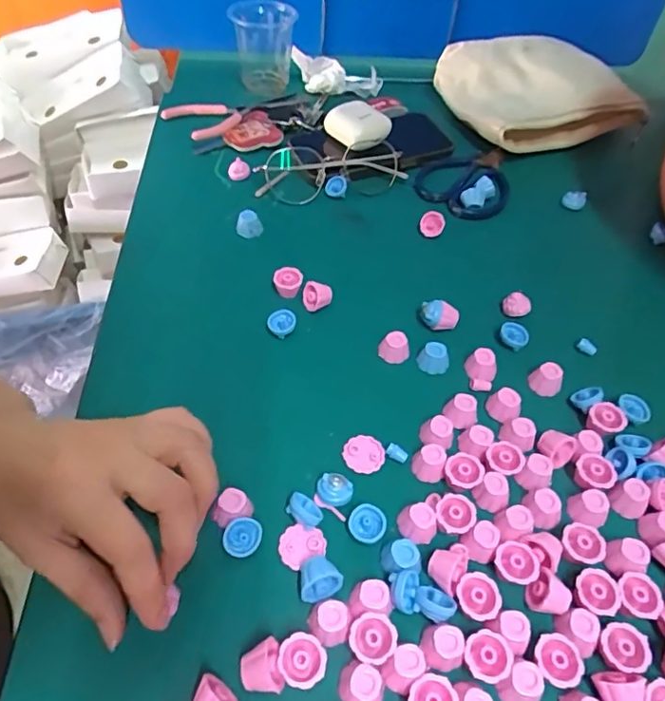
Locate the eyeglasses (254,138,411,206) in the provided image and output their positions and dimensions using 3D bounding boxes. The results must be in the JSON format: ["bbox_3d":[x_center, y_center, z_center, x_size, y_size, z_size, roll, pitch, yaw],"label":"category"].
[{"bbox_3d":[-0.001,-0.157,0.468,0.133,0.028,0.043,-6,51,-9],"label":"eyeglasses"}]

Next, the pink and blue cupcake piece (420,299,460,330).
[{"bbox_3d":[0.074,-0.024,0.368,0.026,0.020,0.016,9,51,3],"label":"pink and blue cupcake piece"}]

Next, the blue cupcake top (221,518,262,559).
[{"bbox_3d":[-0.045,0.094,0.270,0.020,0.004,0.018,-6,75,-16],"label":"blue cupcake top"}]

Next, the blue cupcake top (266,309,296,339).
[{"bbox_3d":[-0.034,-0.018,0.361,0.018,0.011,0.015,-14,53,-15],"label":"blue cupcake top"}]

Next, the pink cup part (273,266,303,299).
[{"bbox_3d":[-0.032,-0.048,0.383,0.020,0.020,0.017,3,51,-1],"label":"pink cup part"}]

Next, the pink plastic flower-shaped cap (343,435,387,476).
[{"bbox_3d":[0.018,0.059,0.307,0.022,0.004,0.023,2,51,-2],"label":"pink plastic flower-shaped cap"}]

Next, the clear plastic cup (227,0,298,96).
[{"bbox_3d":[-0.073,-0.317,0.560,0.062,0.070,0.058,2,51,-2],"label":"clear plastic cup"}]

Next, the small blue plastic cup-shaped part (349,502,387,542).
[{"bbox_3d":[0.018,0.090,0.278,0.019,0.007,0.016,35,57,23],"label":"small blue plastic cup-shaped part"}]

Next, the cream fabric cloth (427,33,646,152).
[{"bbox_3d":[0.199,-0.262,0.544,0.168,0.068,0.142,-18,54,-18],"label":"cream fabric cloth"}]

